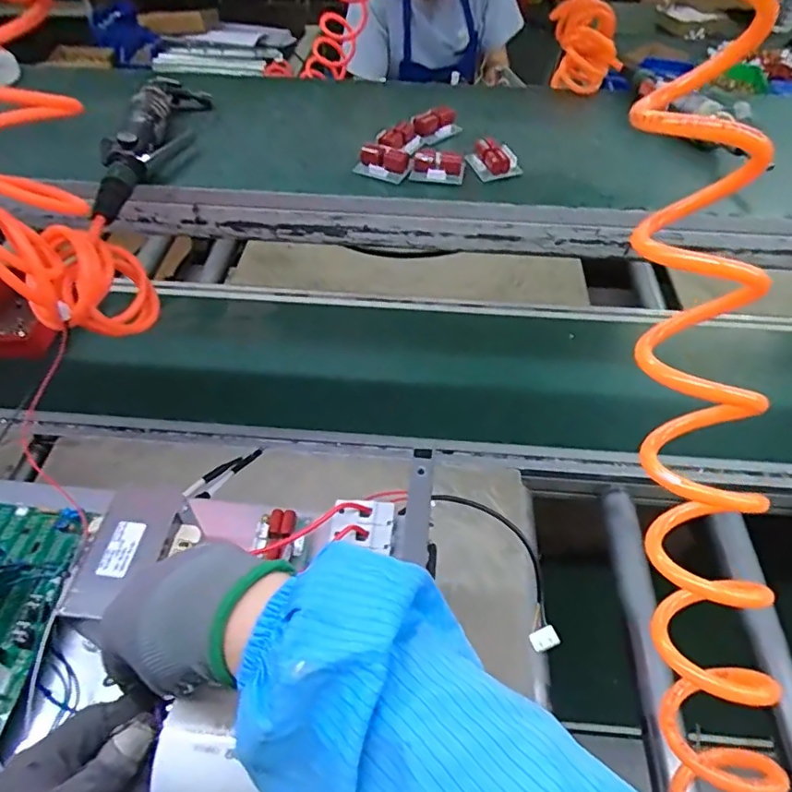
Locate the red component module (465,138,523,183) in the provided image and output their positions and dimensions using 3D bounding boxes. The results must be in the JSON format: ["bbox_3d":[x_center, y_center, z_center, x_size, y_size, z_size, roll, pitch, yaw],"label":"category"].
[{"bbox_3d":[0.104,-0.255,0.612,0.049,0.023,0.050,-20,53,-16],"label":"red component module"}]

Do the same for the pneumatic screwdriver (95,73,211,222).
[{"bbox_3d":[-0.270,-0.281,0.619,0.064,0.044,0.295,4,50,3],"label":"pneumatic screwdriver"}]

